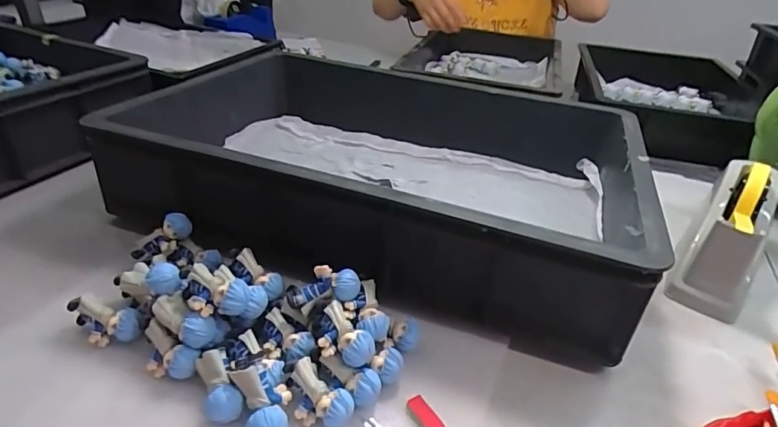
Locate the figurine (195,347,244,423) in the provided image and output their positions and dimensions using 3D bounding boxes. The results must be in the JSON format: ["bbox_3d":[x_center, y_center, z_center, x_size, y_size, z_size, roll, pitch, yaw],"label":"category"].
[{"bbox_3d":[-0.132,0.132,0.366,0.026,0.028,0.052,-15,38,-27],"label":"figurine"}]

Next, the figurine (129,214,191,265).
[{"bbox_3d":[-0.234,0.028,0.489,0.067,0.024,0.028,-37,43,1],"label":"figurine"}]

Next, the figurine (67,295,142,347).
[{"bbox_3d":[-0.247,0.094,0.410,0.068,0.030,0.025,9,33,7],"label":"figurine"}]

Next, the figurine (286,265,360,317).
[{"bbox_3d":[-0.058,0.065,0.411,0.063,0.029,0.026,-17,38,0],"label":"figurine"}]

